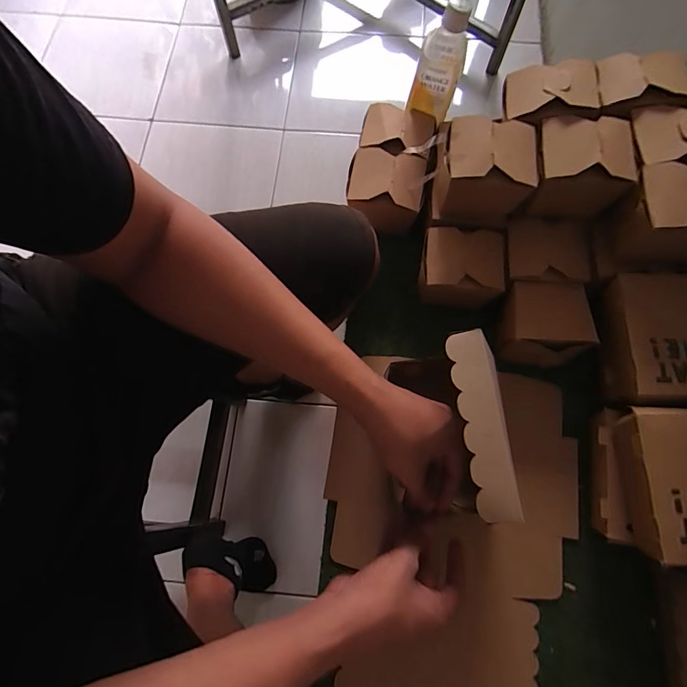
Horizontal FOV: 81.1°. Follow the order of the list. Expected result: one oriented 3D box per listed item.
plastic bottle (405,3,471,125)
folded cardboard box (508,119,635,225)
[{"bbox_3d":[0.127,-0.367,0.517,0.059,0.137,0.069,19,75,5],"label":"plastic bottle"},{"bbox_3d":[0.263,-0.201,0.464,0.098,0.078,0.084,4,75,1],"label":"folded cardboard box"}]

